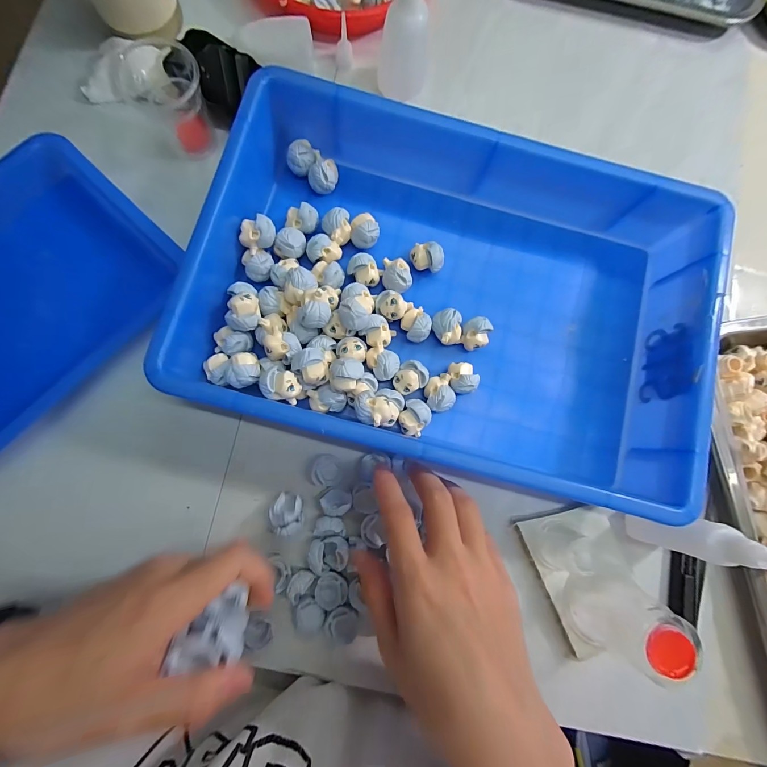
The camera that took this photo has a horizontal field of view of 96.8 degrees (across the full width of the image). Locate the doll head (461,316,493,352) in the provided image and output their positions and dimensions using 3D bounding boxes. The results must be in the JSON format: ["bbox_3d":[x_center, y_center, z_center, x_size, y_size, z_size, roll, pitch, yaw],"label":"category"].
[{"bbox_3d":[0.075,-0.040,0.277,0.024,0.025,0.023,0,82,-2],"label":"doll head"}]

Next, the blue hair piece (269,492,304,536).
[{"bbox_3d":[-0.071,0.096,0.251,0.023,0.024,0.026,2,82,-2],"label":"blue hair piece"}]

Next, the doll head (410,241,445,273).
[{"bbox_3d":[0.036,-0.103,0.285,0.027,0.025,0.020,13,81,-1],"label":"doll head"}]

